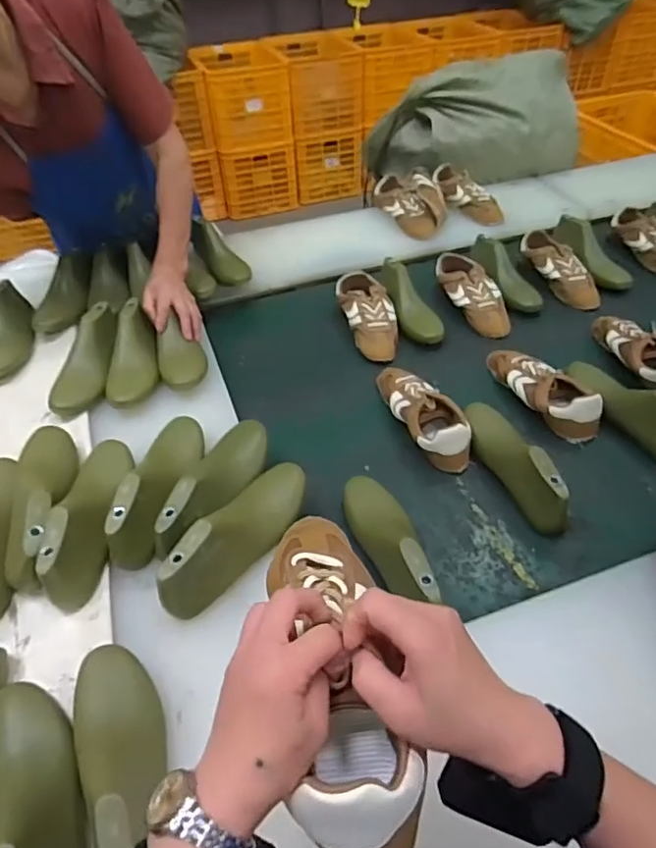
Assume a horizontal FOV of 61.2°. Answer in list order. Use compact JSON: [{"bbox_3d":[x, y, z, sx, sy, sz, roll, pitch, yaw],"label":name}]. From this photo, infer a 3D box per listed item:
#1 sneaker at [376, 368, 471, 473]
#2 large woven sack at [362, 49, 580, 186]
[{"bbox_3d":[0.160,-0.025,0.925,0.090,0.077,0.231,-17,47,-12],"label":"sneaker"},{"bbox_3d":[0.421,-0.852,1.554,0.545,0.243,0.317,-16,47,-12],"label":"large woven sack"}]

